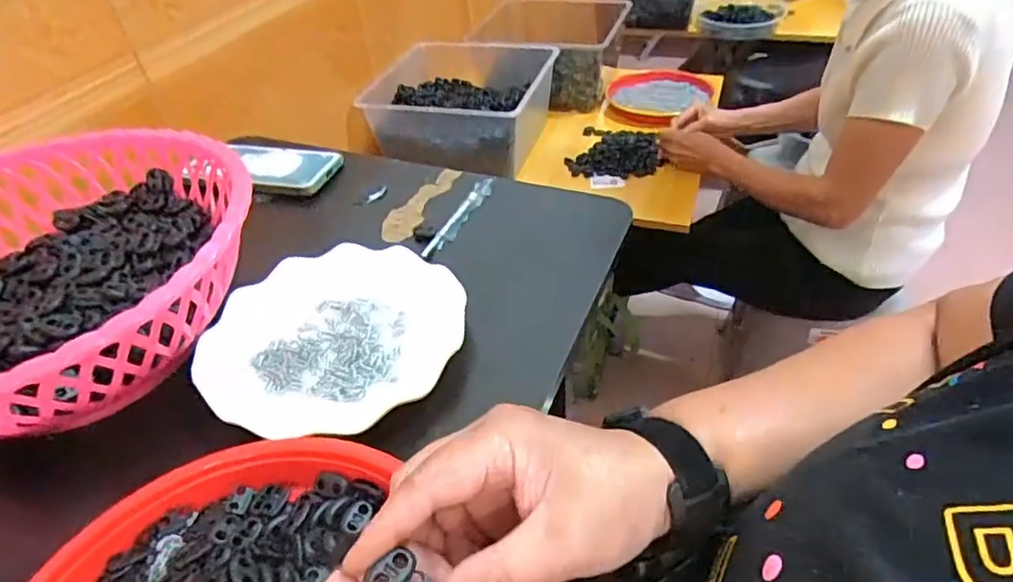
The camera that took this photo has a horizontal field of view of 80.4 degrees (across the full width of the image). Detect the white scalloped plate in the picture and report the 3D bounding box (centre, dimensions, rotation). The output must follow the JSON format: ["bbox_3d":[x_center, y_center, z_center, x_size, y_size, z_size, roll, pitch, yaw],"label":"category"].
[{"bbox_3d":[-0.126,0.031,0.445,0.180,0.019,0.182,-3,41,2],"label":"white scalloped plate"}]

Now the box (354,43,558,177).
[{"bbox_3d":[-0.076,-0.370,1.172,0.309,0.141,0.354,6,42,12],"label":"box"}]

